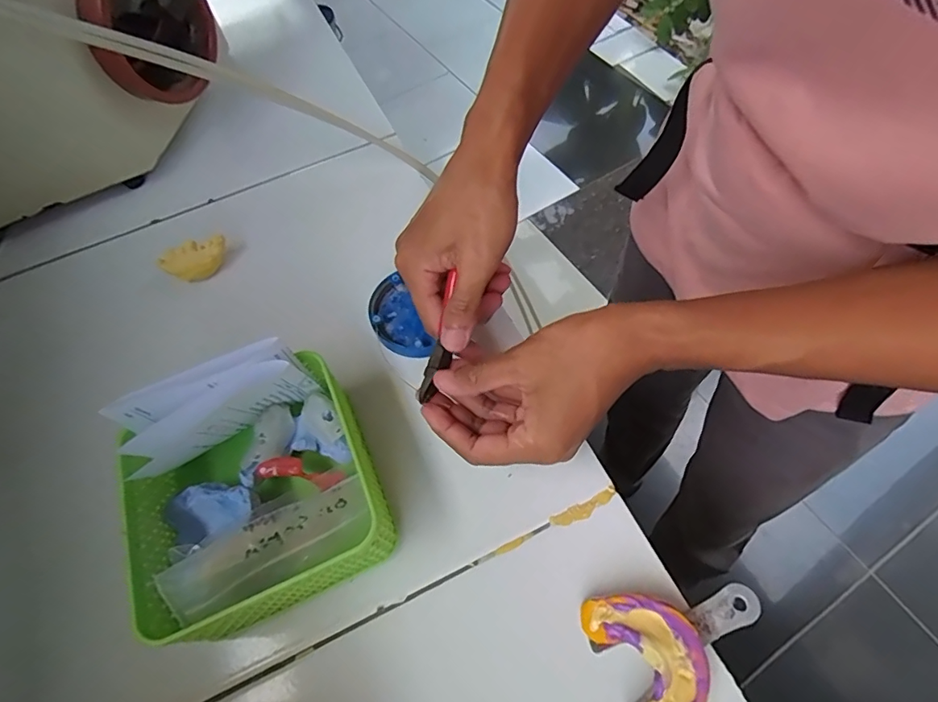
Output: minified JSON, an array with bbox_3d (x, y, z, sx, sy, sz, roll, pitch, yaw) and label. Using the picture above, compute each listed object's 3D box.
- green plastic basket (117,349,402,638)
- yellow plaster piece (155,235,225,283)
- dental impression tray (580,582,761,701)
[{"bbox_3d":[-0.128,0.086,0.300,0.136,0.069,0.135,-28,63,-11],"label":"green plastic basket"},{"bbox_3d":[-0.234,-0.075,0.425,0.054,0.030,0.024,-12,61,-3],"label":"yellow plaster piece"},{"bbox_3d":[0.118,0.157,0.271,0.095,0.023,0.069,-22,62,-8],"label":"dental impression tray"}]

